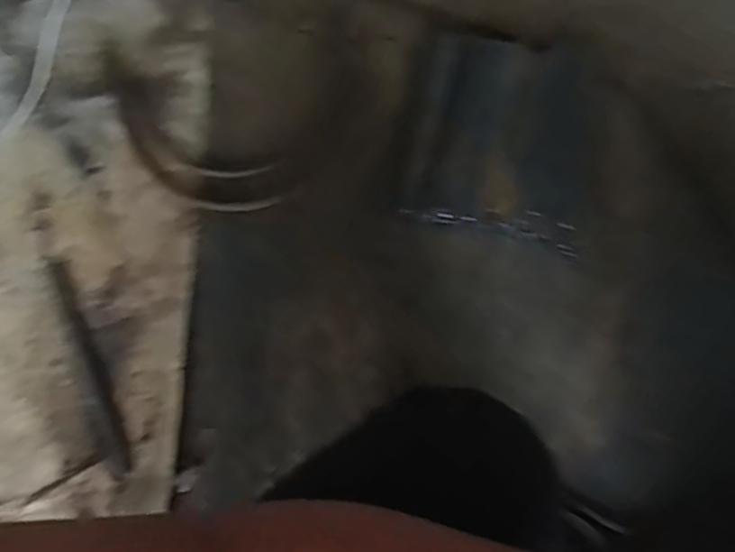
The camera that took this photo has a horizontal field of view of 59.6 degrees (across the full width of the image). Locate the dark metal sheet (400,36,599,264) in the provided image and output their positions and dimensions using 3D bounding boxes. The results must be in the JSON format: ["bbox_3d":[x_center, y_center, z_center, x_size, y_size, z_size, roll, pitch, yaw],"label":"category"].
[{"bbox_3d":[0.194,-0.200,0.899,0.236,0.028,0.312,13,69,7],"label":"dark metal sheet"}]

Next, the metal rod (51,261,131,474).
[{"bbox_3d":[-0.357,0.109,0.825,0.027,0.013,0.295,-23,69,-7],"label":"metal rod"}]

